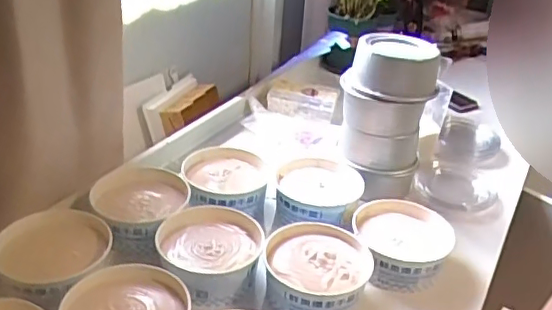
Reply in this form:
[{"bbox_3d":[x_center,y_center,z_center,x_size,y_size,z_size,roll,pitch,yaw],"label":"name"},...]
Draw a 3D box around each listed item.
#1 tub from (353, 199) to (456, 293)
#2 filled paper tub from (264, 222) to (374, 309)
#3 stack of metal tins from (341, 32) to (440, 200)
[{"bbox_3d":[0.200,0.146,0.926,0.148,0.084,0.139,4,30,-2],"label":"tub"},{"bbox_3d":[0.056,0.177,0.848,0.149,0.070,0.155,4,30,-2],"label":"filled paper tub"},{"bbox_3d":[0.201,-0.070,1.060,0.159,0.277,0.133,12,30,12],"label":"stack of metal tins"}]

